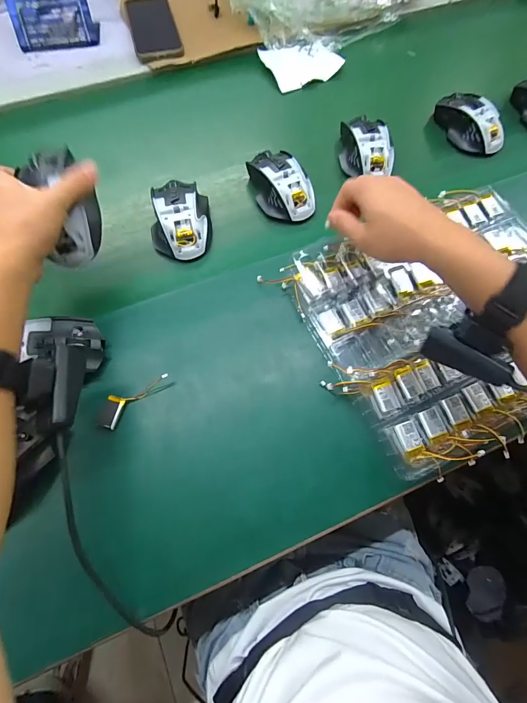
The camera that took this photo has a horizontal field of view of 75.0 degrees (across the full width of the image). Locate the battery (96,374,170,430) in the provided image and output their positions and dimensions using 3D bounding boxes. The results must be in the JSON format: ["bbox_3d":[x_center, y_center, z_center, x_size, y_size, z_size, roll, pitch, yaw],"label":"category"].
[{"bbox_3d":[-0.140,0.046,0.361,0.025,0.012,0.080,39,74,12],"label":"battery"}]

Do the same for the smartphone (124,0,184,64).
[{"bbox_3d":[-0.183,-0.542,0.576,0.076,0.009,0.161,-14,70,-7],"label":"smartphone"}]

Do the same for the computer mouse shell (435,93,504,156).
[{"bbox_3d":[0.311,-0.340,0.512,0.060,0.038,0.109,-30,73,-12],"label":"computer mouse shell"}]

